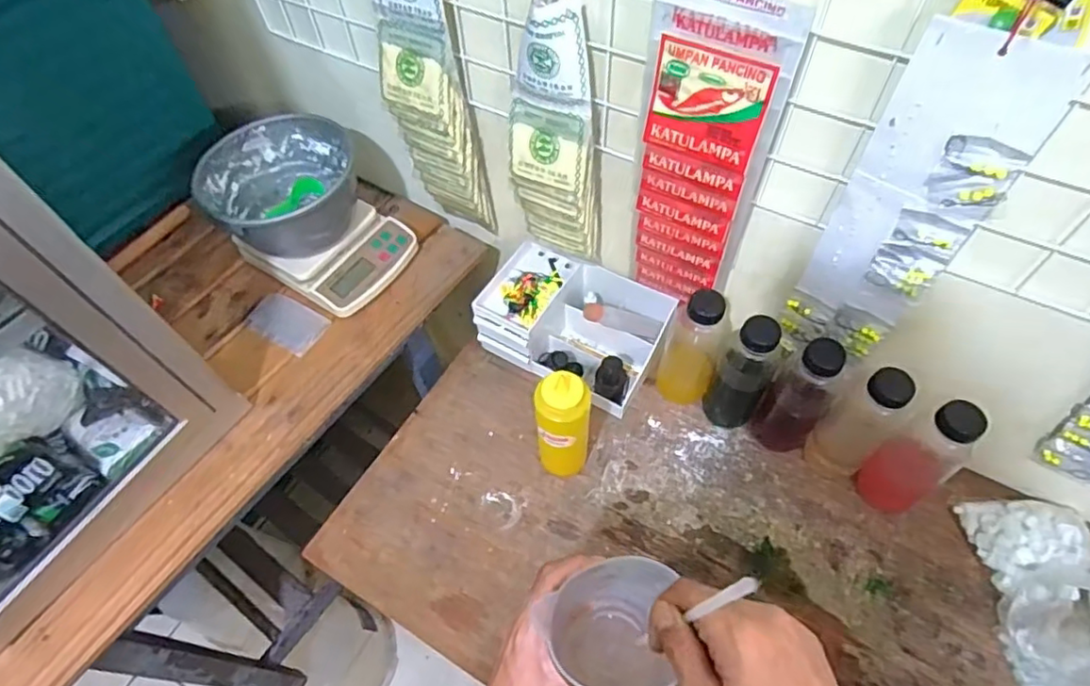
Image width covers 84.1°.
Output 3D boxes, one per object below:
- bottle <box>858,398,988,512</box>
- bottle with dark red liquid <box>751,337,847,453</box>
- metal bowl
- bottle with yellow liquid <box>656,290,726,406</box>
[{"bbox_3d":[0.411,0.124,0.661,0.060,0.193,0.068,-30,60,-16],"label":"bottle"},{"bbox_3d":[0.298,0.070,0.703,0.055,0.188,0.067,-30,60,-16],"label":"bottle with dark red liquid"},{"bbox_3d":[-0.341,-0.202,0.796,0.185,0.096,0.199,-1,57,2],"label":"metal bowl"},{"bbox_3d":[0.181,0.007,0.747,0.066,0.188,0.054,15,59,12],"label":"bottle with yellow liquid"}]

